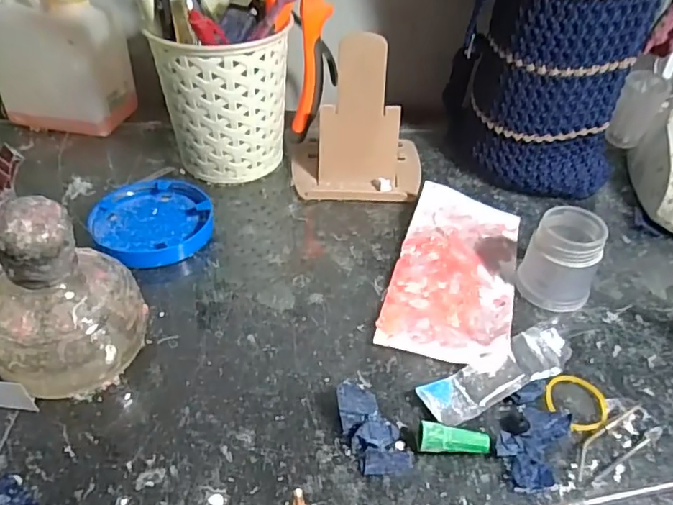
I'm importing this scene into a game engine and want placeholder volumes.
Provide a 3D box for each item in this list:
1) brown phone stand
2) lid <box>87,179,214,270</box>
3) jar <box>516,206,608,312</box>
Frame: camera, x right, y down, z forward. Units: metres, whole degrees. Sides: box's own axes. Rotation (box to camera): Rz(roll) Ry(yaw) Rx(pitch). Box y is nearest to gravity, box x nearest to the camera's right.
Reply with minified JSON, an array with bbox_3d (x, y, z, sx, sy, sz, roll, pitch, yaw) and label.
[{"bbox_3d":[0.018,-0.100,0.409,0.103,0.099,0.077,0,42,-2],"label":"brown phone stand"},{"bbox_3d":[-0.127,-0.021,0.377,0.081,0.016,0.080,1,42,-1],"label":"lid"},{"bbox_3d":[0.137,0.004,0.332,0.041,0.050,0.039,1,42,-1],"label":"jar"}]

